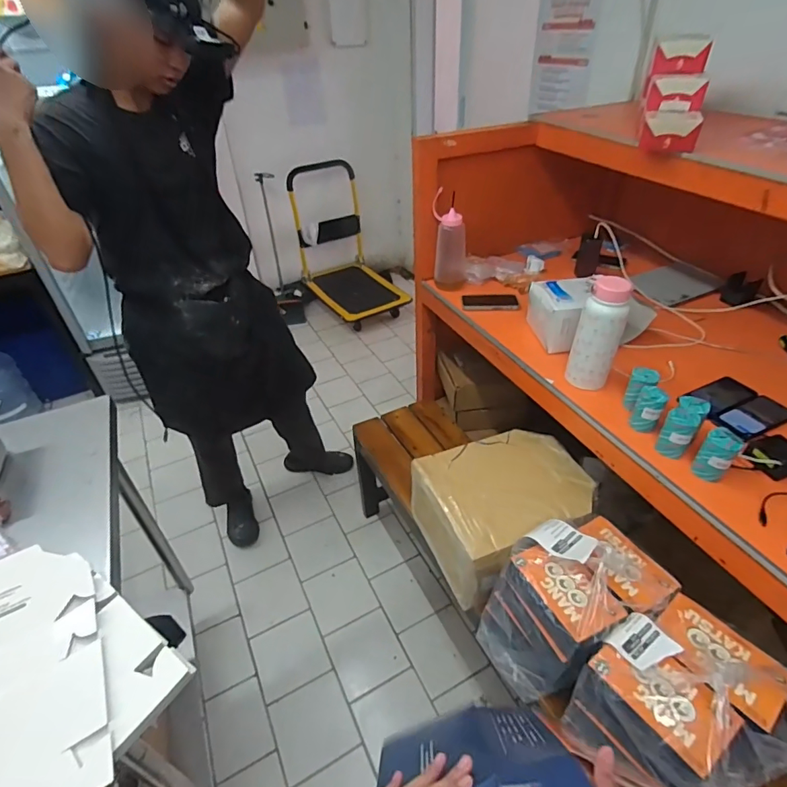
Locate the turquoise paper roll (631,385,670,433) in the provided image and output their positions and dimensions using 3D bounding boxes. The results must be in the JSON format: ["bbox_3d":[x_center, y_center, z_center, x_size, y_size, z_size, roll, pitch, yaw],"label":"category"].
[{"bbox_3d":[0.495,0.030,0.902,0.050,0.084,0.040,23,45,28],"label":"turquoise paper roll"}]

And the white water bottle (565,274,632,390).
[{"bbox_3d":[0.427,-0.118,0.970,0.094,0.228,0.069,15,42,21],"label":"white water bottle"}]

